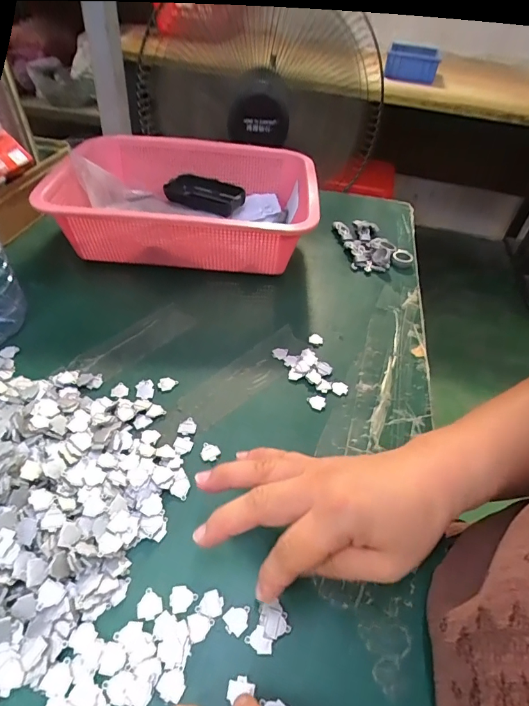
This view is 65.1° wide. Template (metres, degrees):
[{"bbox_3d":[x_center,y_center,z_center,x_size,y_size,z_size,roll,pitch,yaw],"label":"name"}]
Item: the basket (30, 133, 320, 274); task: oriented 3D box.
[{"bbox_3d":[-0.090,-0.183,0.513,0.284,0.091,0.207,5,45,-2],"label":"basket"}]

